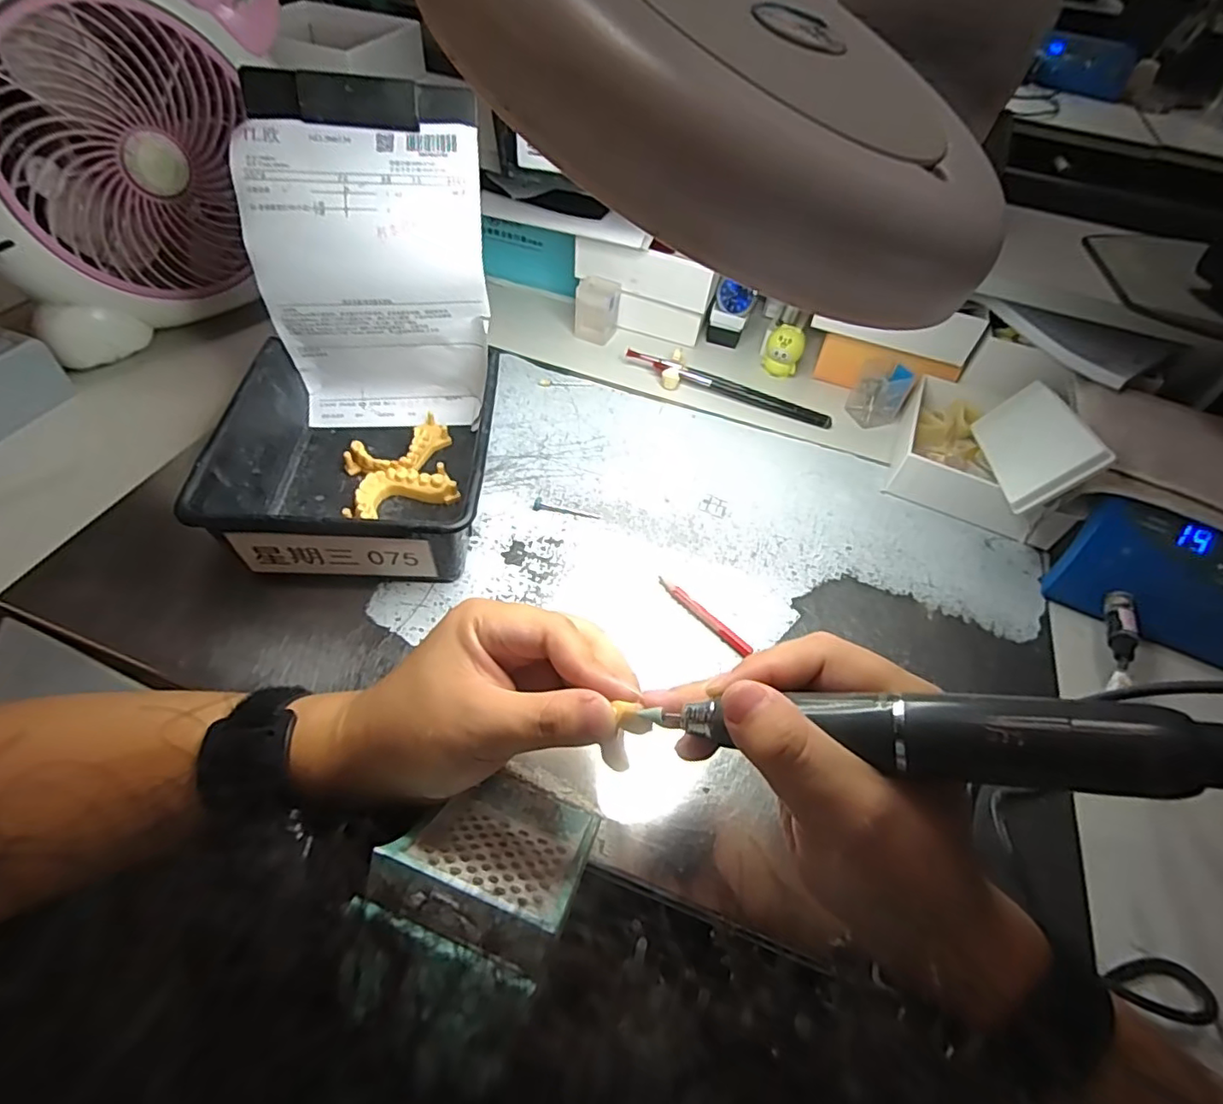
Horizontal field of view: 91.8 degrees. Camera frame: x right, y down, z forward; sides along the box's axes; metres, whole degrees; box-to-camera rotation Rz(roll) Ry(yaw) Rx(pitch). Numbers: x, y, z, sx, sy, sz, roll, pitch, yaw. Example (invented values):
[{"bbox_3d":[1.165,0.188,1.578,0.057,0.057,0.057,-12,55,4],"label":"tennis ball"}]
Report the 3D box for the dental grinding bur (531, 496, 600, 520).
[{"bbox_3d":[-0.033,-0.032,0.434,0.048,0.005,0.009,9,54,2],"label":"dental grinding bur"}]

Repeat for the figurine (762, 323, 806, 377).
[{"bbox_3d":[0.160,-0.186,0.549,0.032,0.043,0.026,21,53,10],"label":"figurine"}]

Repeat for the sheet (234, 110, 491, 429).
[{"bbox_3d":[-0.162,-0.181,0.422,0.144,0.185,0.072,-1,52,-7],"label":"sheet"}]

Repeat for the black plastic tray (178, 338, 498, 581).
[{"bbox_3d":[-0.162,-0.062,0.398,0.158,0.064,0.162,2,52,-5],"label":"black plastic tray"}]

